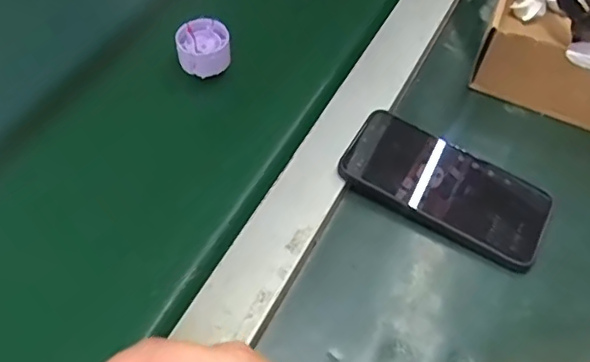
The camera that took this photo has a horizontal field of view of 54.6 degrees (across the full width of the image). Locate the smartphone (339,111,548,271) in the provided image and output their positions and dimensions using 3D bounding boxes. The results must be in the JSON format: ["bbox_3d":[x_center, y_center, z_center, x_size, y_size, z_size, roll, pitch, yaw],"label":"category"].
[{"bbox_3d":[0.122,0.003,0.464,0.163,0.016,0.081,29,59,14],"label":"smartphone"}]

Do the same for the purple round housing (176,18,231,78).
[{"bbox_3d":[-0.082,-0.121,0.512,0.045,0.024,0.051,-4,57,-7],"label":"purple round housing"}]

